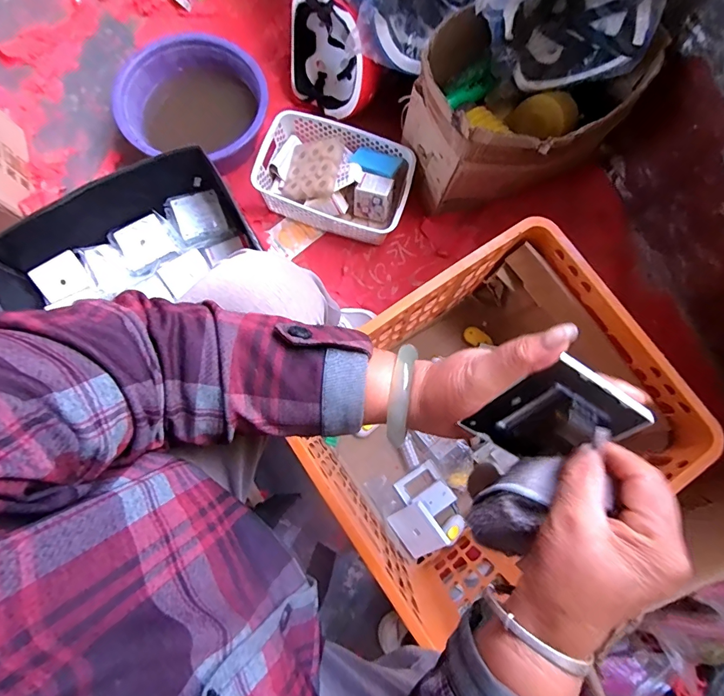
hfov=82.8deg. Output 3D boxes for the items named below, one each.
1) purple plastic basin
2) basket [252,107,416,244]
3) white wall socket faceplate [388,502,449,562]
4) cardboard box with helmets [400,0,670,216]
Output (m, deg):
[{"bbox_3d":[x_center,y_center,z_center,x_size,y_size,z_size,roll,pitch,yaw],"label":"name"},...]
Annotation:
[{"bbox_3d":[-0.334,-0.489,0.848,0.280,0.100,0.295,0,80,-1],"label":"purple plastic basin"},{"bbox_3d":[-0.050,-0.344,0.843,0.302,0.095,0.205,23,80,3],"label":"basket"},{"bbox_3d":[0.097,0.318,0.715,0.079,0.019,0.084,-43,81,29],"label":"white wall socket faceplate"},{"bbox_3d":[0.279,-0.444,0.676,0.350,0.369,0.265,-31,82,-6],"label":"cardboard box with helmets"}]

